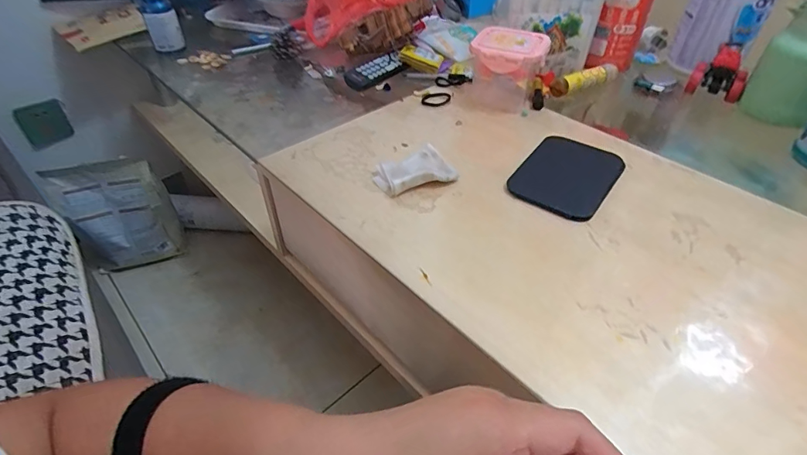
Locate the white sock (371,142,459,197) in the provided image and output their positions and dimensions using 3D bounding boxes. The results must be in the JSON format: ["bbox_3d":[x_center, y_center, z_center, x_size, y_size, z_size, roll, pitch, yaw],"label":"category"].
[{"bbox_3d":[0.014,-0.074,0.563,0.098,0.023,0.060,-17,46,-17],"label":"white sock"}]

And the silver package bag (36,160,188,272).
[{"bbox_3d":[-0.658,-0.021,1.020,0.226,0.263,0.069,-13,45,-13],"label":"silver package bag"}]

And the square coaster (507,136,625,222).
[{"bbox_3d":[0.214,-0.071,0.565,0.110,0.005,0.156,28,50,26],"label":"square coaster"}]

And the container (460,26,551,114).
[{"bbox_3d":[0.164,-0.254,0.699,0.118,0.099,0.128,9,44,10],"label":"container"}]

